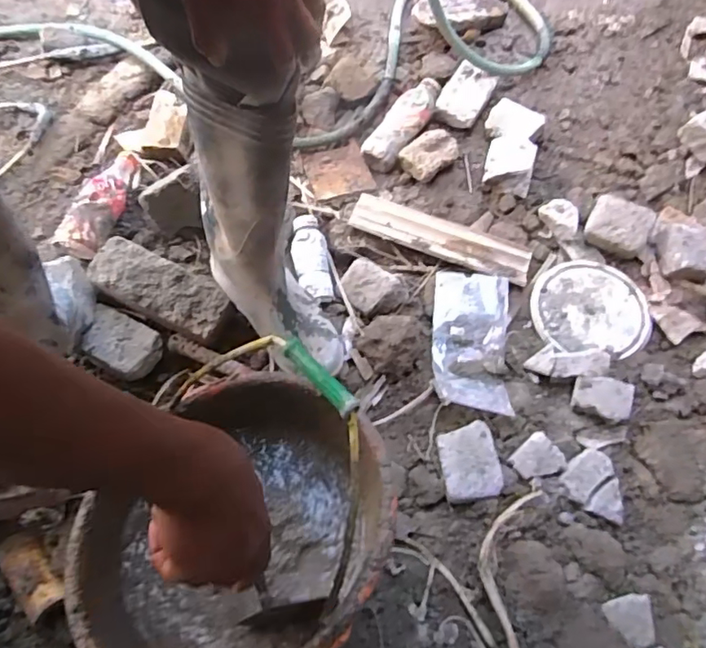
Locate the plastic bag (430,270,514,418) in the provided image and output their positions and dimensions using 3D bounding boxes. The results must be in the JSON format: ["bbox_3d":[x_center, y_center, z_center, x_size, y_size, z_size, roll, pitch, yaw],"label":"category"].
[{"bbox_3d":[0.173,0.016,0.812,0.111,0.024,0.215,7,63,1],"label":"plastic bag"}]

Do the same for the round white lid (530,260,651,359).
[{"bbox_3d":[0.361,-0.029,0.859,0.168,0.013,0.157,1,63,-3],"label":"round white lid"}]

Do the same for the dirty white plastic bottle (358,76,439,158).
[{"bbox_3d":[0.089,-0.356,0.985,0.071,0.045,0.190,30,65,12],"label":"dirty white plastic bottle"}]

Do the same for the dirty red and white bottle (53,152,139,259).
[{"bbox_3d":[-0.392,-0.192,0.881,0.059,0.049,0.197,13,63,3],"label":"dirty red and white bottle"}]

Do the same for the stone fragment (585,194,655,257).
[{"bbox_3d":[0.426,-0.155,0.899,0.099,0.047,0.086,31,65,12],"label":"stone fragment"}]

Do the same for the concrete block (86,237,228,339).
[{"bbox_3d":[-0.278,-0.052,0.802,0.195,0.054,0.087,20,63,7],"label":"concrete block"}]

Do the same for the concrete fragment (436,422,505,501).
[{"bbox_3d":[0.154,0.180,0.745,0.073,0.018,0.096,-5,63,-6],"label":"concrete fragment"}]

